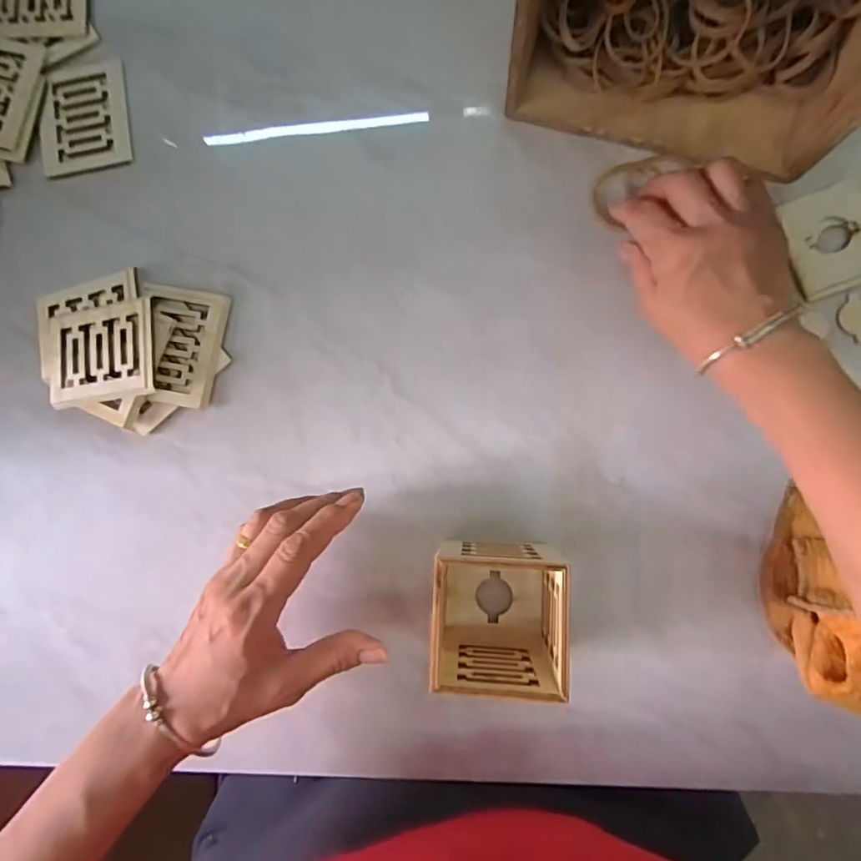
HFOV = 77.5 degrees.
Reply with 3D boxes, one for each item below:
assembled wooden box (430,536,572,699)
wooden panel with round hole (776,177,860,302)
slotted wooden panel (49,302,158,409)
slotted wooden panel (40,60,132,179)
[{"bbox_3d":[0.041,0.101,0.305,0.075,0.079,0.068,3,83,3],"label":"assembled wooden box"},{"bbox_3d":[0.267,-0.126,0.351,0.063,0.005,0.067,-19,85,3],"label":"wooden panel with round hole"},{"bbox_3d":[-0.222,-0.052,0.363,0.077,0.006,0.064,-8,83,10],"label":"slotted wooden panel"},{"bbox_3d":[-0.255,-0.229,0.396,0.065,0.006,0.079,-9,86,3],"label":"slotted wooden panel"}]

